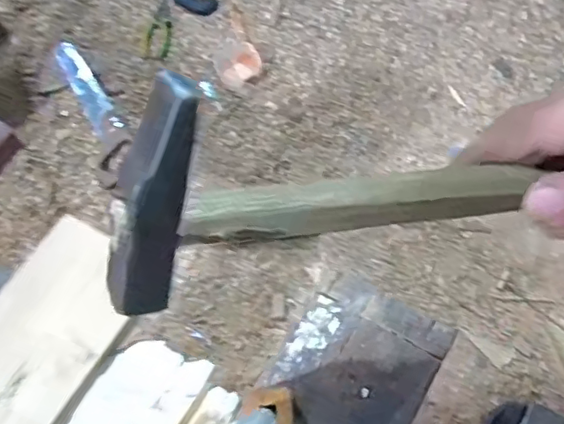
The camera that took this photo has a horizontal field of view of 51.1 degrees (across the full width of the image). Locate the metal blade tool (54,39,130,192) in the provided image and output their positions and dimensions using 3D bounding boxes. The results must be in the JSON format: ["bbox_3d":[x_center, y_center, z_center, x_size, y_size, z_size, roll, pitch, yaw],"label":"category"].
[{"bbox_3d":[-0.395,-0.221,1.254,0.091,0.016,0.359,-22,71,-8],"label":"metal blade tool"}]

